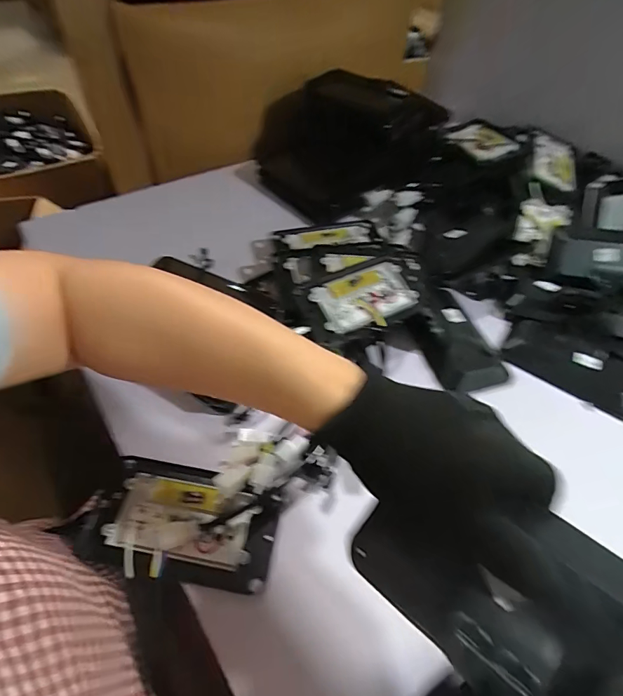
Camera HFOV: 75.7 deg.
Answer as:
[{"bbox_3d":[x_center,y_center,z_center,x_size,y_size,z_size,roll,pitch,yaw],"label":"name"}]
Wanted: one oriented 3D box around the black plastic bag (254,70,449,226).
[{"bbox_3d":[0.057,-0.342,0.666,0.273,0.142,0.217,-10,52,-12],"label":"black plastic bag"}]

